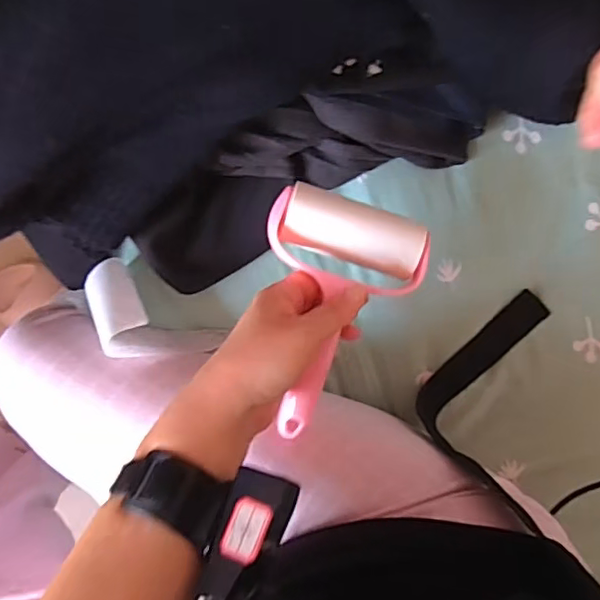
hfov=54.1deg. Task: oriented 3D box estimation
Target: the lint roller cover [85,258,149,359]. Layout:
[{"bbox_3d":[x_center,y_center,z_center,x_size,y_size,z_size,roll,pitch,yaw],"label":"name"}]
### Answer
[{"bbox_3d":[-0.149,0.003,0.470,0.043,0.028,0.091,-19,58,-3],"label":"lint roller cover"}]

